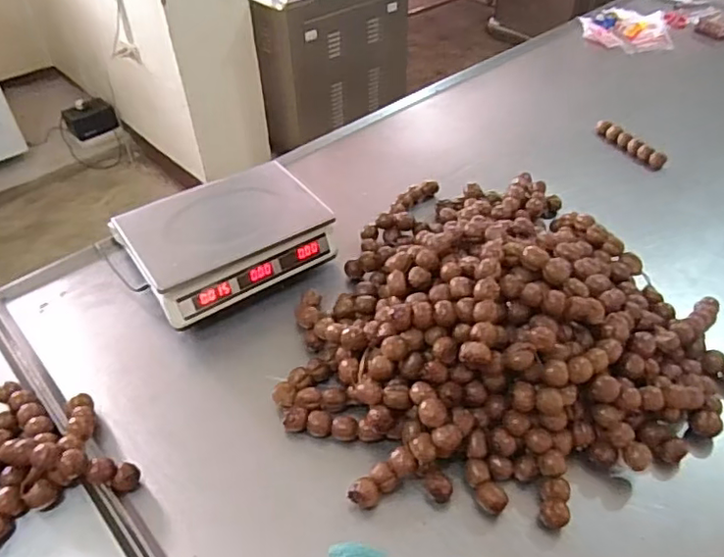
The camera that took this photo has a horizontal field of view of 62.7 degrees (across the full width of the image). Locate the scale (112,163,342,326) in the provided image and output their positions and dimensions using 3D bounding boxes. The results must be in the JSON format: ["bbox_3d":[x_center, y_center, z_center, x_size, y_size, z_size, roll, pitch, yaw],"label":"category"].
[{"bbox_3d":[-0.242,-0.070,1.053,0.331,0.121,0.251,-26,49,-24],"label":"scale"}]

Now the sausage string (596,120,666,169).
[{"bbox_3d":[0.606,-0.307,1.340,0.032,0.028,0.180,-20,47,-19],"label":"sausage string"}]

